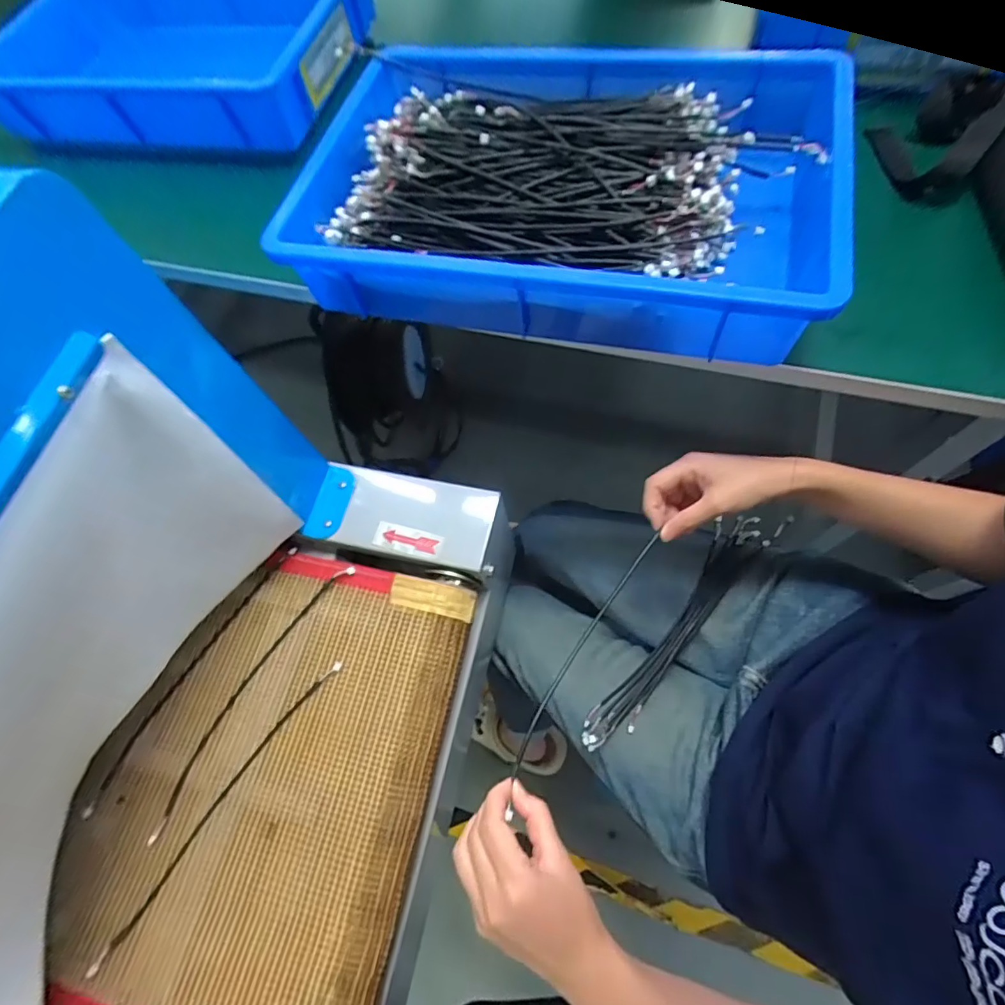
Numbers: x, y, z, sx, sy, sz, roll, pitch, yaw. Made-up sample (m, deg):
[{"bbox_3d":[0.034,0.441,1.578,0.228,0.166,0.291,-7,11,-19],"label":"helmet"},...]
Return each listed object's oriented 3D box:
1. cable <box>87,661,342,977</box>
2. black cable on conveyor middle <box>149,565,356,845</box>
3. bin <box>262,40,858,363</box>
[{"bbox_3d":[-0.240,0.257,0.438,0.015,0.007,0.284,32,74,21],"label":"cable"},{"bbox_3d":[-0.233,0.171,0.475,0.027,0.006,0.276,24,72,31],"label":"black cable on conveyor middle"},{"bbox_3d":[0.050,-0.291,0.460,0.450,0.078,0.328,12,66,9],"label":"bin"}]

